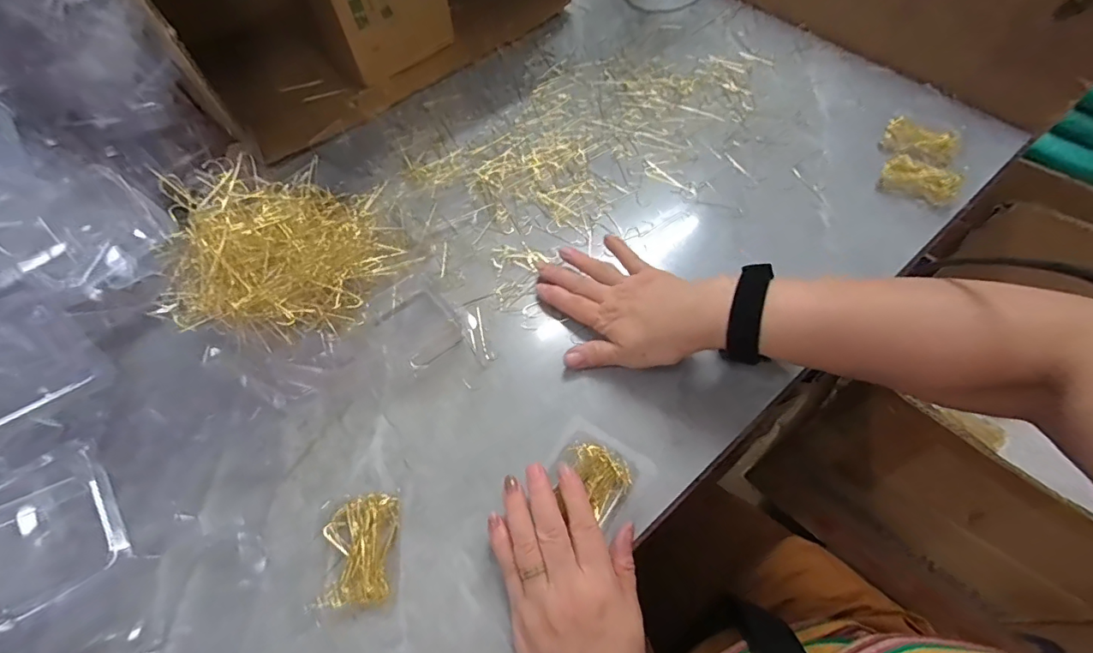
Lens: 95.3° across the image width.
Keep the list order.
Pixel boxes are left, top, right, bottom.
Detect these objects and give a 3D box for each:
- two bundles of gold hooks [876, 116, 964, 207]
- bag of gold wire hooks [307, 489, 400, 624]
[{"bbox_3d":[0.396,-0.176,0.526,0.074,0.015,0.099,20,61,13],"label":"two bundles of gold hooks"},{"bbox_3d":[-0.133,0.159,0.350,0.058,0.010,0.082,-5,59,-1],"label":"bag of gold wire hooks"}]

